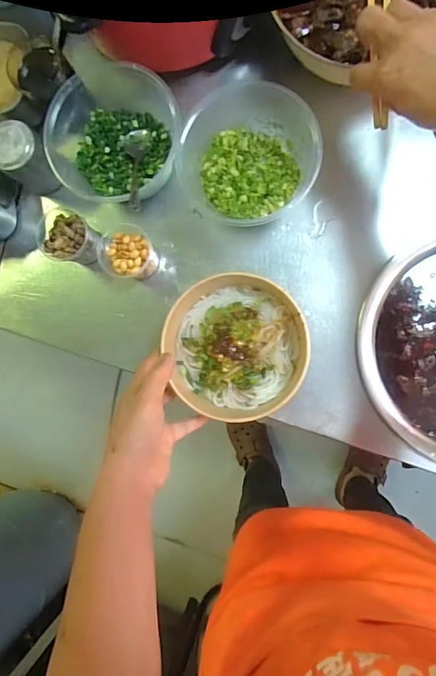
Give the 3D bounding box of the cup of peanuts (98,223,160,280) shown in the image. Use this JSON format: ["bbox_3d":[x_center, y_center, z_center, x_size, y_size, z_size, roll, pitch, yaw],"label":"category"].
[{"bbox_3d":[-0.096,-0.095,0.483,0.057,0.049,0.060,-8,88,8],"label":"cup of peanuts"}]

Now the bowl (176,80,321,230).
[{"bbox_3d":[0.028,-0.190,0.448,0.137,0.073,0.132,0,89,8],"label":"bowl"}]

